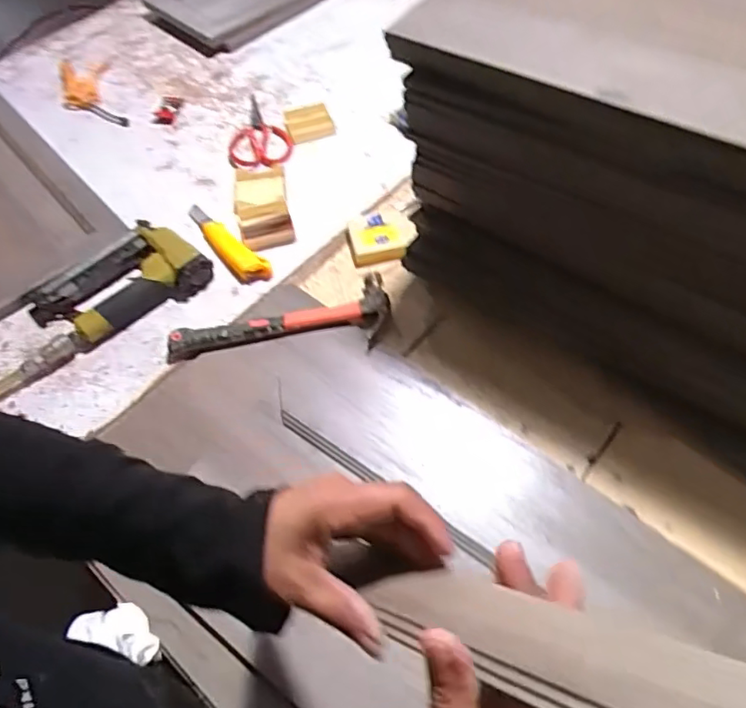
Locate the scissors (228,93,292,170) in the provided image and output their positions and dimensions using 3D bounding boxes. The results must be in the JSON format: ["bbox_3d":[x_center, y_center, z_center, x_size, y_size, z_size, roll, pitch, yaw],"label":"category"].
[{"bbox_3d":[-0.183,-0.345,0.947,0.096,0.023,0.170,-14,56,-5],"label":"scissors"}]

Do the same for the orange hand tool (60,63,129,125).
[{"bbox_3d":[-0.472,-0.433,1.000,0.083,0.029,0.193,-22,57,-10],"label":"orange hand tool"}]

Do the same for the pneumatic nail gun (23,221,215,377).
[{"bbox_3d":[-0.331,-0.076,0.747,0.233,0.040,0.126,-37,61,-19],"label":"pneumatic nail gun"}]

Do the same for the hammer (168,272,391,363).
[{"bbox_3d":[-0.111,-0.031,0.721,0.262,0.026,0.091,-10,55,-3],"label":"hammer"}]

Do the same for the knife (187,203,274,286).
[{"bbox_3d":[-0.202,-0.149,0.801,0.037,0.030,0.175,-39,61,-21],"label":"knife"}]

